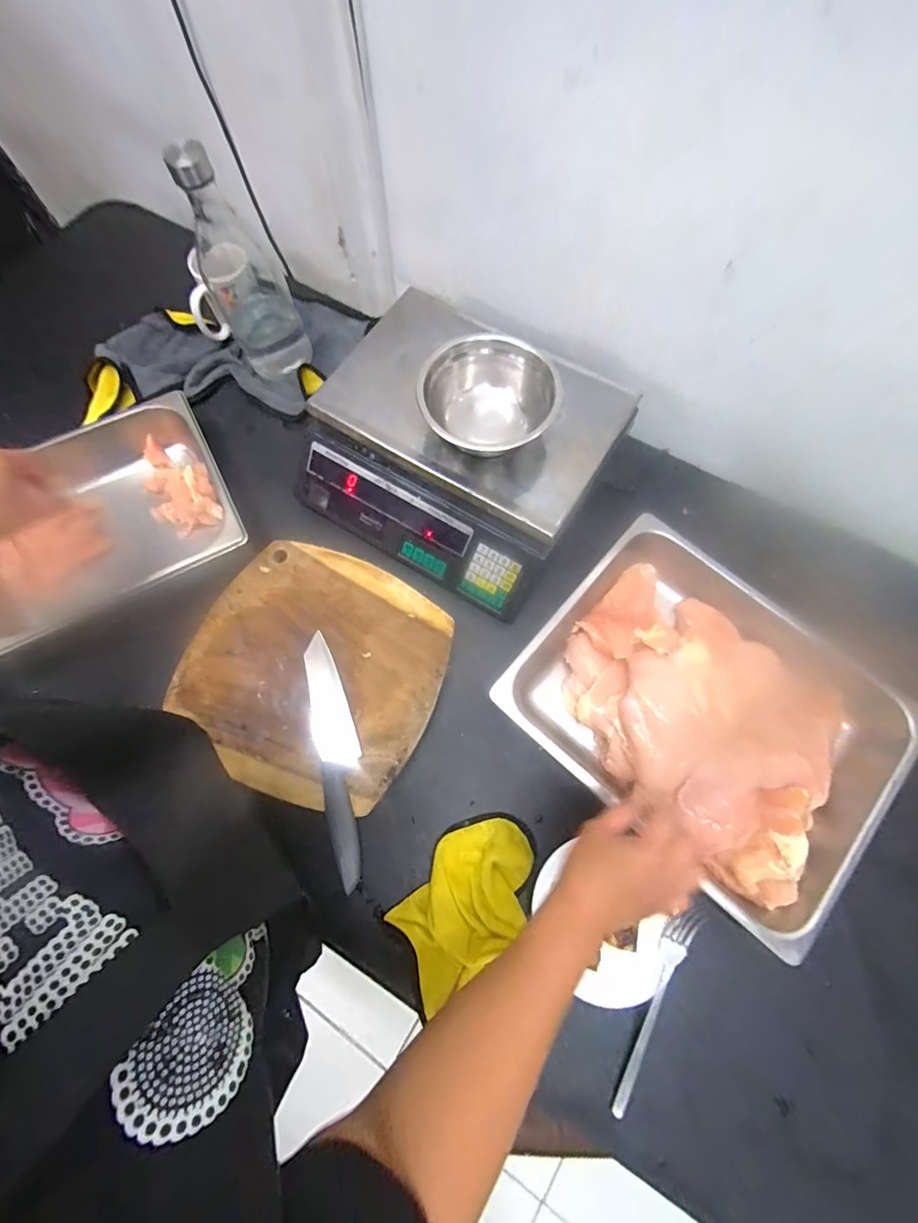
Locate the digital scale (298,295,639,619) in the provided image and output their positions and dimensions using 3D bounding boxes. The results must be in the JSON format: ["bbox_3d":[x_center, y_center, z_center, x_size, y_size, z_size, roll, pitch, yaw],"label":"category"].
[{"bbox_3d":[-0.001,-0.211,0.573,0.341,0.108,0.301,31,74,8],"label":"digital scale"}]

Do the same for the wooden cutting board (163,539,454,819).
[{"bbox_3d":[-0.172,0.066,0.543,0.289,0.029,0.285,23,73,6],"label":"wooden cutting board"}]

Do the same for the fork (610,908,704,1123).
[{"bbox_3d":[0.190,0.387,0.439,0.028,0.023,0.191,29,74,9],"label":"fork"}]

